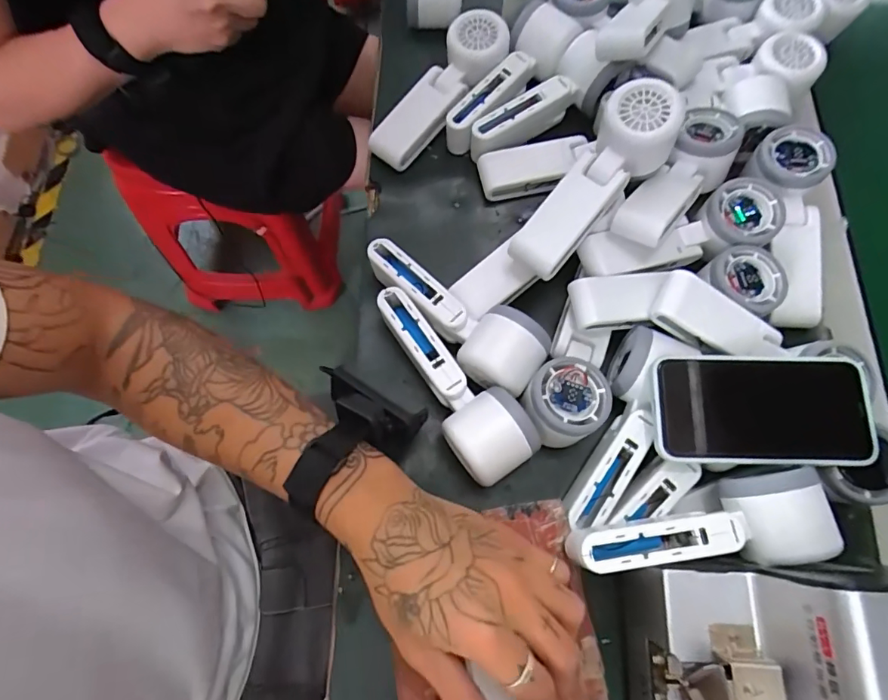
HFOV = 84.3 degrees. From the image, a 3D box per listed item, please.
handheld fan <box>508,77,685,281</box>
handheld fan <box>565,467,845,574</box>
[{"bbox_3d":[0.118,-0.130,0.386,0.059,0.045,0.166,40,100,10],"label":"handheld fan"},{"bbox_3d":[0.161,0.116,0.316,0.158,0.041,0.050,-11,73,-4],"label":"handheld fan"}]

